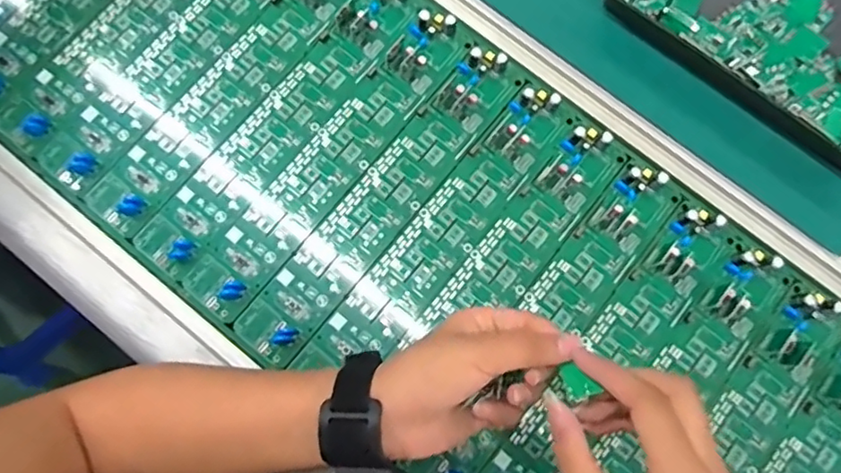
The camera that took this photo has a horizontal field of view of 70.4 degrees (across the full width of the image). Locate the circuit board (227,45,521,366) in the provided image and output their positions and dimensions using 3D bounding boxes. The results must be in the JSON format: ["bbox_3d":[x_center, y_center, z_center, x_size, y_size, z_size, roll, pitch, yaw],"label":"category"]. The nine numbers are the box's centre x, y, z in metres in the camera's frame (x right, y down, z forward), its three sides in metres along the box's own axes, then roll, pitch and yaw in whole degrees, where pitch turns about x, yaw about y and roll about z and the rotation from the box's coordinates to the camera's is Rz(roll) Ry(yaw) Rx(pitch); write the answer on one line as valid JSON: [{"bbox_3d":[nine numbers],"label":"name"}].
[{"bbox_3d":[-0.028,-0.025,0.429,0.050,0.011,0.276,38,81,6],"label":"circuit board"}]

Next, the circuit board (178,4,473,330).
[{"bbox_3d":[-0.064,-0.057,0.433,0.047,0.015,0.275,38,81,7],"label":"circuit board"}]

